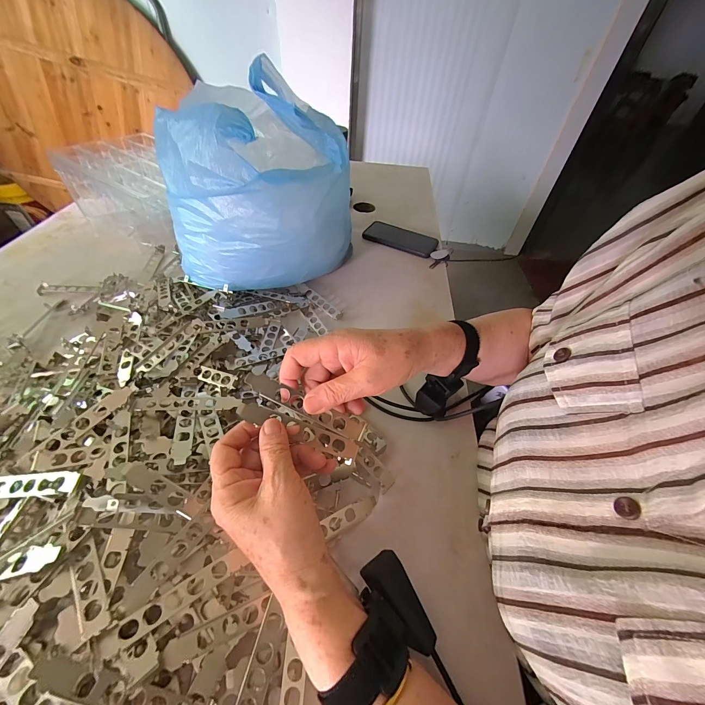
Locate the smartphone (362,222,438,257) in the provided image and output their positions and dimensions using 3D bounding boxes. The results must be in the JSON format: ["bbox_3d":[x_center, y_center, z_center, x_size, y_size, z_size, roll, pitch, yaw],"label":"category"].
[{"bbox_3d":[0.112,-0.263,0.698,0.161,0.016,0.084,22,52,13],"label":"smartphone"}]

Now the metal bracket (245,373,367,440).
[{"bbox_3d":[-0.045,0.051,0.288,0.119,0.012,0.018,26,51,-7],"label":"metal bracket"}]

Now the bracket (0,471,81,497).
[{"bbox_3d":[-0.312,0.125,0.287,0.115,0.009,0.019,-6,50,6],"label":"bracket"}]

